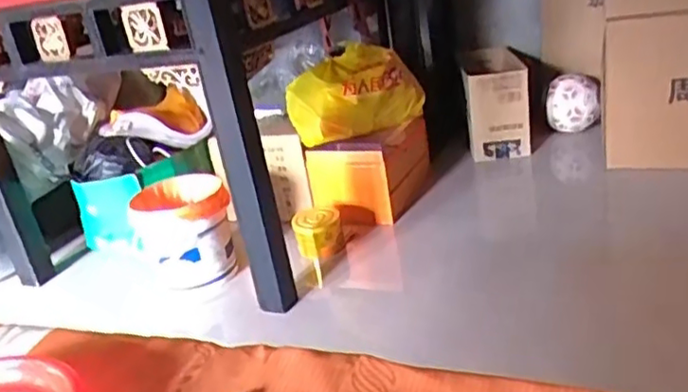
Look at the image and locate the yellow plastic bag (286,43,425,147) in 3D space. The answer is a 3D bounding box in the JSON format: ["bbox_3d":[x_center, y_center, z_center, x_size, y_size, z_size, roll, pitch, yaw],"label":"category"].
[{"bbox_3d":[0.041,-0.303,1.939,0.424,0.239,0.209,-10,22,-1],"label":"yellow plastic bag"}]

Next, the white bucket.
[{"bbox_3d":[-0.441,0.116,1.822,0.248,0.295,0.248,-16,23,-15],"label":"white bucket"}]

